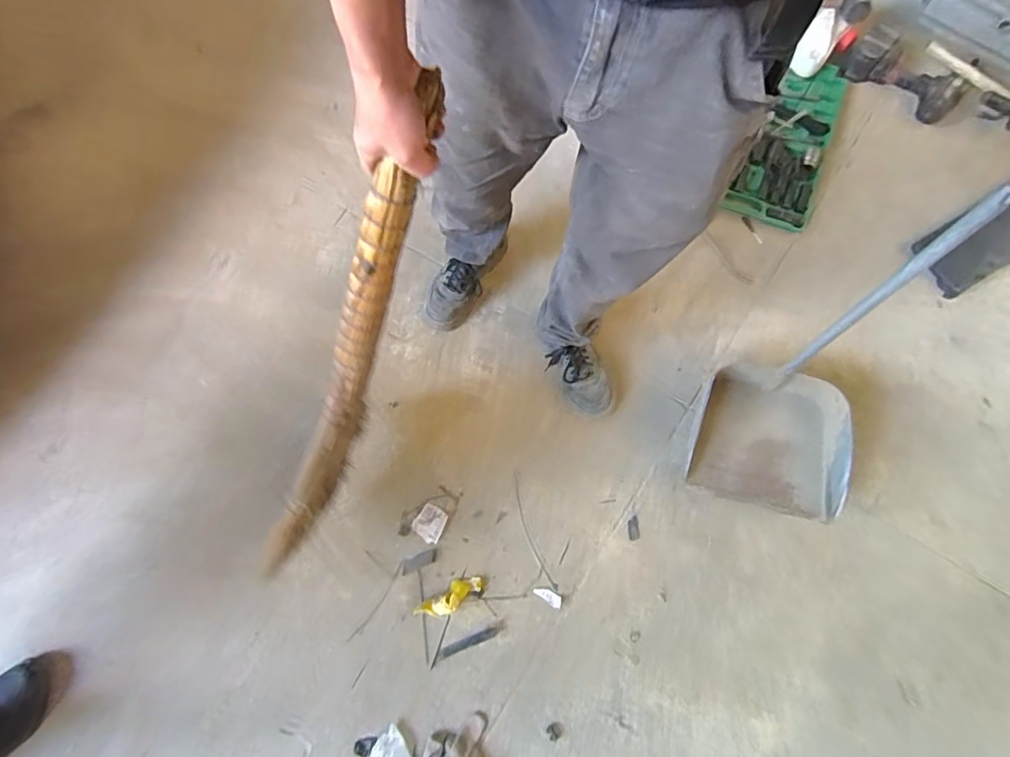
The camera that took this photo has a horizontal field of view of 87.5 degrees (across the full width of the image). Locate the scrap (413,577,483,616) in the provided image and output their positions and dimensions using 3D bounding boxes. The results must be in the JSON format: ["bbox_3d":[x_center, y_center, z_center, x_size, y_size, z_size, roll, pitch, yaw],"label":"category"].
[{"bbox_3d":[-0.105,0.412,0.988,0.136,0.033,0.046,-29,72,-10],"label":"scrap"}]

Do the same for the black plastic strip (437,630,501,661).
[{"bbox_3d":[-0.069,0.490,0.972,0.120,0.007,0.014,-19,70,-6],"label":"black plastic strip"}]

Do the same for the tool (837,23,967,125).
[{"bbox_3d":[0.969,-0.736,1.287,0.275,0.073,0.122,41,77,13],"label":"tool"}]

